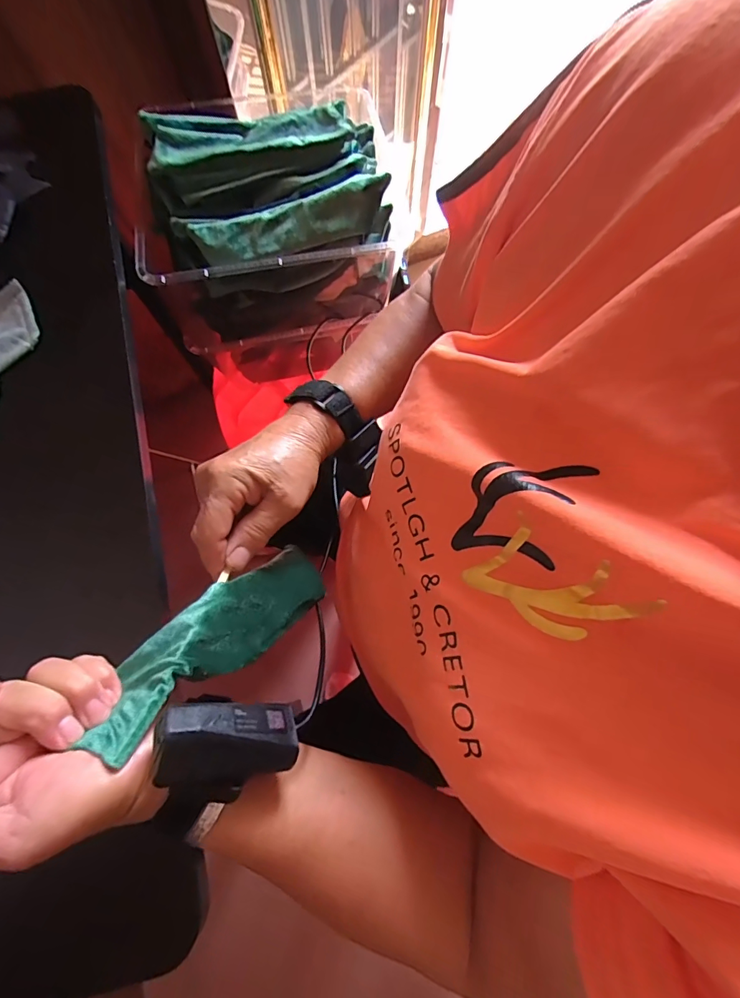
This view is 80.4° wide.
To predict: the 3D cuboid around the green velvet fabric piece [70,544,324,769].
[{"bbox_3d":[-0.093,0.084,0.286,0.050,0.042,0.176,45,42,10],"label":"green velvet fabric piece"}]

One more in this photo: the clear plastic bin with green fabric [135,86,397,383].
[{"bbox_3d":[-0.114,-0.316,0.528,0.275,0.152,0.213,-7,76,-3],"label":"clear plastic bin with green fabric"}]

